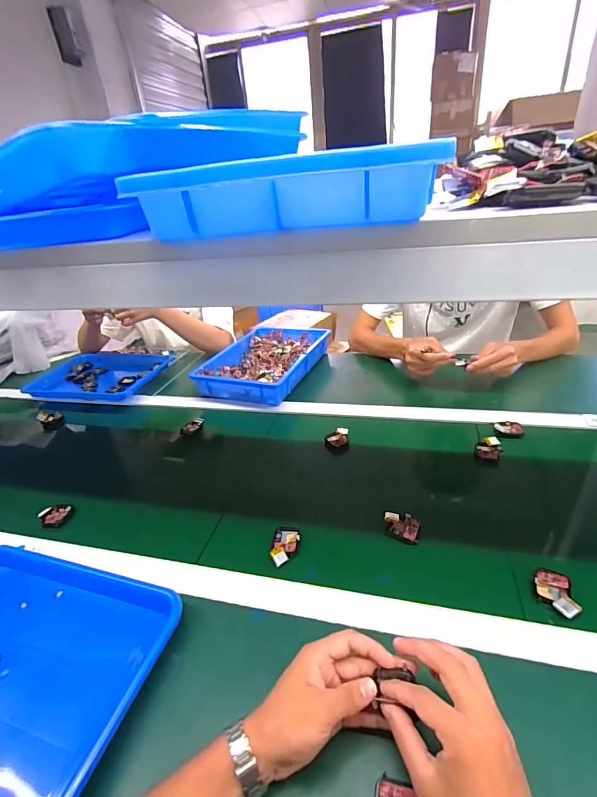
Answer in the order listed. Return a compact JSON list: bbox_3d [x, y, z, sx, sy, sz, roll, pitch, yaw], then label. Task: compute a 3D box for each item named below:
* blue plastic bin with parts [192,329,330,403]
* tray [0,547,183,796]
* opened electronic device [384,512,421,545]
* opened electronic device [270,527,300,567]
[{"bbox_3d":[-0.090,-0.107,1.042,0.253,0.057,0.370,8,34,24],"label":"blue plastic bin with parts"},{"bbox_3d":[-0.314,0.293,0.412,0.317,0.036,0.253,4,33,18],"label":"tray"},{"bbox_3d":[0.148,0.184,0.551,0.049,0.020,0.036,6,33,20],"label":"opened electronic device"},{"bbox_3d":[-0.020,0.206,0.542,0.036,0.014,0.062,0,32,12],"label":"opened electronic device"}]

